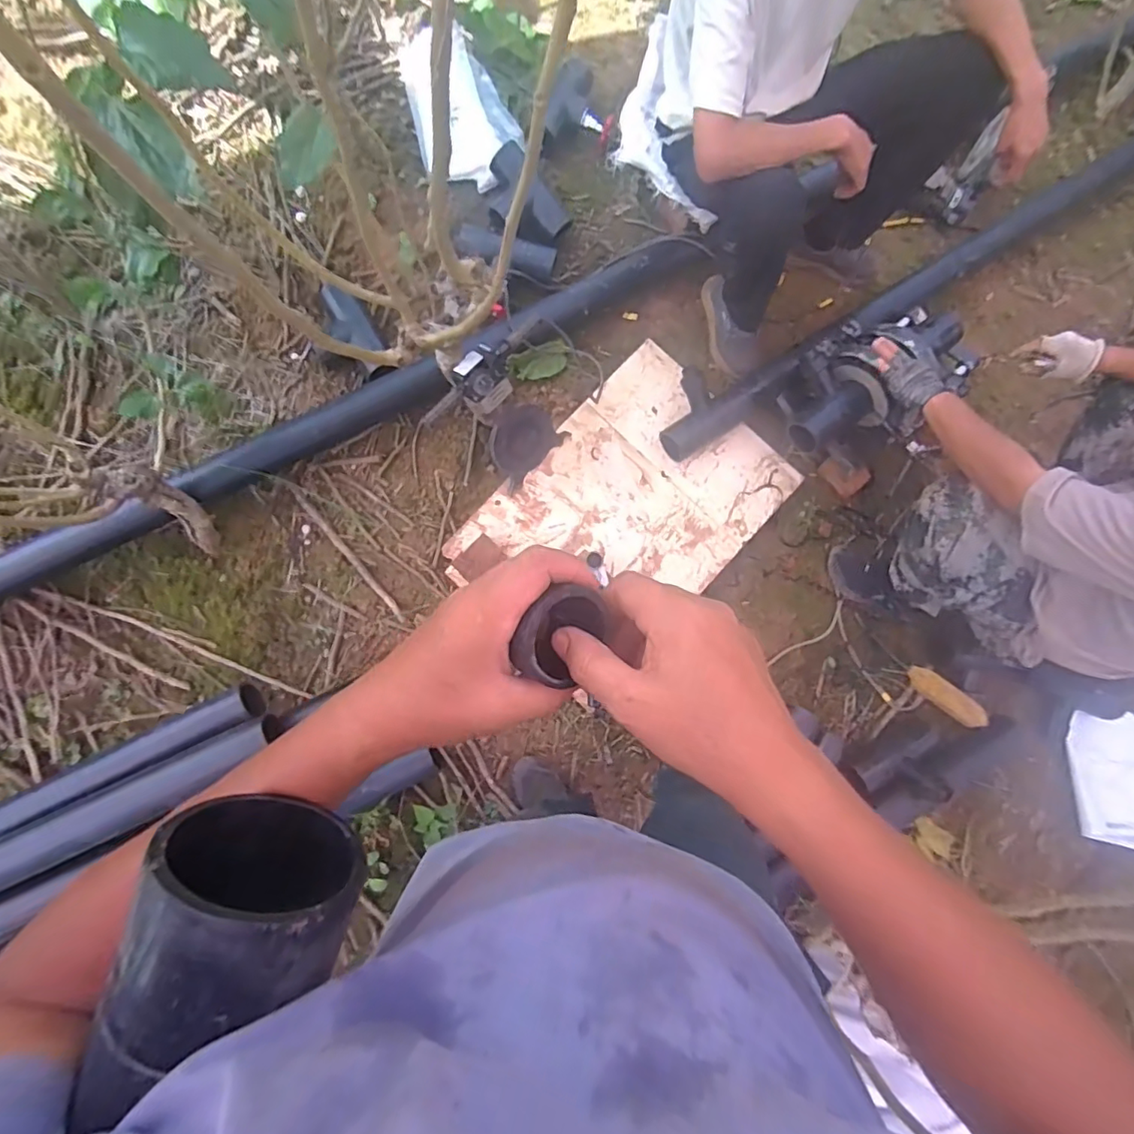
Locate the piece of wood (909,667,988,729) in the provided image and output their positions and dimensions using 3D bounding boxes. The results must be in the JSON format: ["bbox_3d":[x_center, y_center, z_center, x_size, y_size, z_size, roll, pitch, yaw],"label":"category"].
[{"bbox_3d":[0.922,0.312,1.330,0.067,0.048,0.199,-45,67,-8],"label":"piece of wood"}]

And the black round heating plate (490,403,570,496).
[{"bbox_3d":[-0.111,-0.317,1.333,0.190,0.180,0.050,-44,50,-6],"label":"black round heating plate"}]

